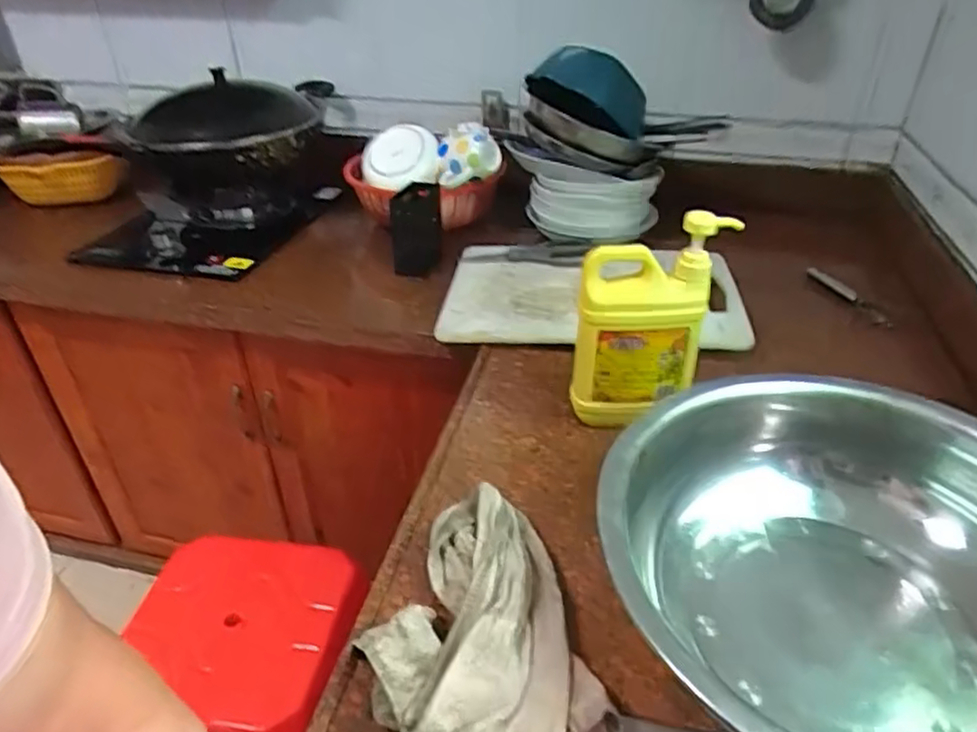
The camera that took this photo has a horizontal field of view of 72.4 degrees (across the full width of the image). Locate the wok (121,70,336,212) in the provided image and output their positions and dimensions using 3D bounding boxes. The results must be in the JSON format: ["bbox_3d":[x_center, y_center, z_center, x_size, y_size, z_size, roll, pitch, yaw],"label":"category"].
[{"bbox_3d":[-0.441,-0.402,1.174,0.322,0.168,0.373,-13,36,-16],"label":"wok"}]

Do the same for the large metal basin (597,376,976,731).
[{"bbox_3d":[0.276,0.158,0.503,0.353,0.107,0.368,-1,34,1],"label":"large metal basin"}]

